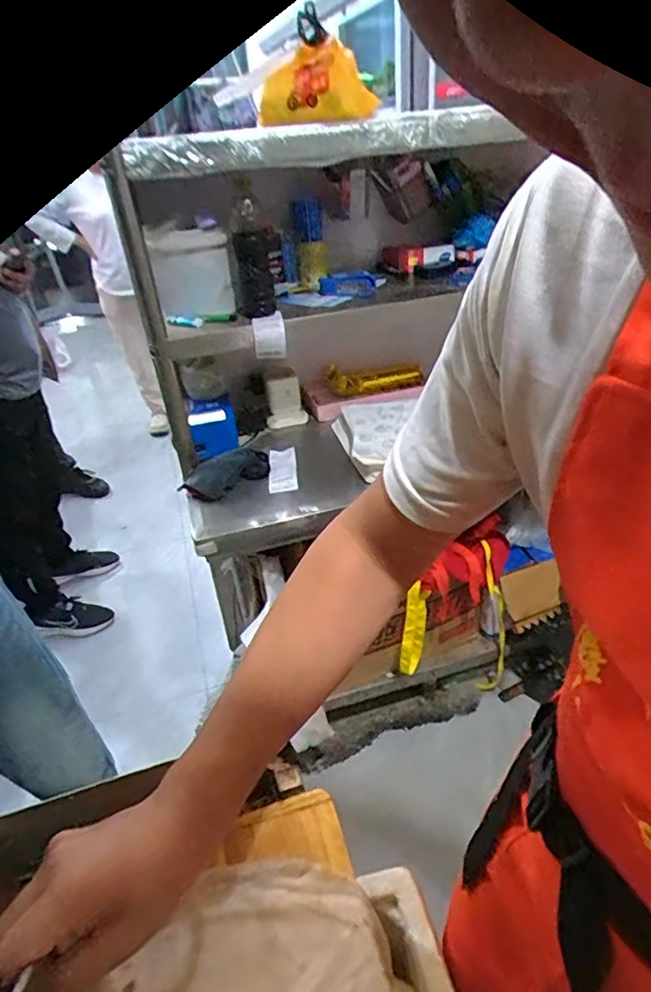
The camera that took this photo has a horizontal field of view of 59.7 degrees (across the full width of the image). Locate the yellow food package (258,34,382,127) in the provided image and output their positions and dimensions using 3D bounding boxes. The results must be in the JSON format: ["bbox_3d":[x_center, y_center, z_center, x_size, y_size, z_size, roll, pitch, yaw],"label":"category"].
[{"bbox_3d":[-0.016,-0.686,0.942,0.194,0.110,0.132,-2,33,4],"label":"yellow food package"}]

